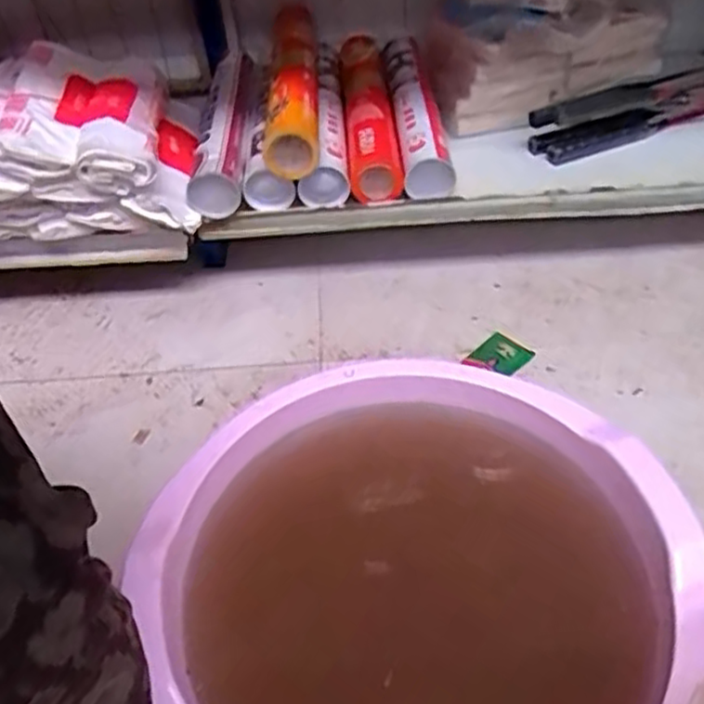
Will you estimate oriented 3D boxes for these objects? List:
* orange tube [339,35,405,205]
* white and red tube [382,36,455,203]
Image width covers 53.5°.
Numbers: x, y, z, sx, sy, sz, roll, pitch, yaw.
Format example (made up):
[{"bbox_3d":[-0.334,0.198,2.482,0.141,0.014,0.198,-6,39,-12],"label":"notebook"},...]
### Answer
[{"bbox_3d":[0.022,-0.331,0.969,0.066,0.064,0.345,-5,46,0],"label":"orange tube"},{"bbox_3d":[0.082,-0.334,0.960,0.059,0.065,0.361,-6,46,0],"label":"white and red tube"}]

